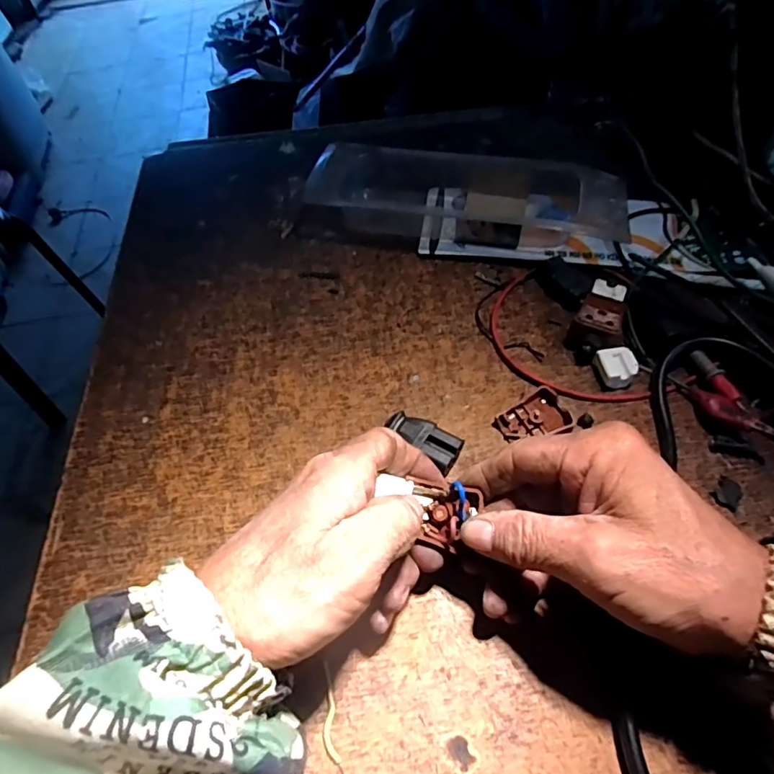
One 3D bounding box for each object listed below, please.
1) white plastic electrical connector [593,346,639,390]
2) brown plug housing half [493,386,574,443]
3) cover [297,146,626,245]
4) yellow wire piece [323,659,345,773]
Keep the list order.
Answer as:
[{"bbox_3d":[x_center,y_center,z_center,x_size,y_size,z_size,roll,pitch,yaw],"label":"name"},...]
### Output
[{"bbox_3d":[0.149,-0.012,0.341,0.022,0.016,0.025,-10,54,-2],"label":"white plastic electrical connector"},{"bbox_3d":[0.090,0.019,0.324,0.041,0.011,0.028,-23,55,-11],"label":"brown plug housing half"},{"bbox_3d":[0.064,-0.159,0.433,0.245,0.042,0.092,6,55,9],"label":"cover"},{"bbox_3d":[-0.026,0.151,0.240,0.007,0.004,0.048,-13,54,-4],"label":"yellow wire piece"}]

